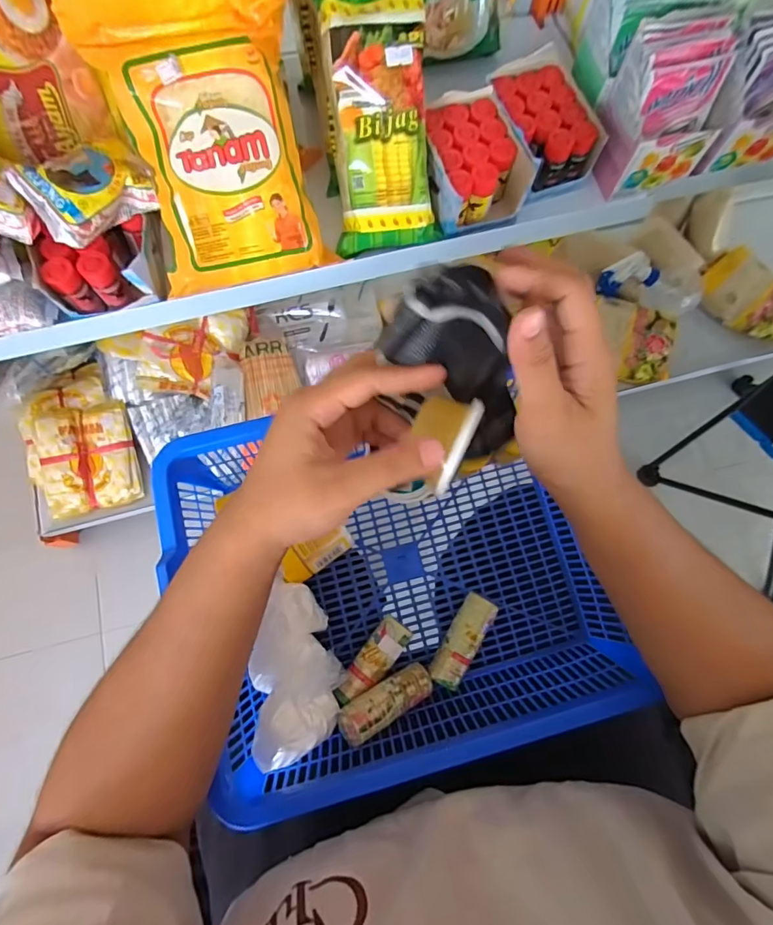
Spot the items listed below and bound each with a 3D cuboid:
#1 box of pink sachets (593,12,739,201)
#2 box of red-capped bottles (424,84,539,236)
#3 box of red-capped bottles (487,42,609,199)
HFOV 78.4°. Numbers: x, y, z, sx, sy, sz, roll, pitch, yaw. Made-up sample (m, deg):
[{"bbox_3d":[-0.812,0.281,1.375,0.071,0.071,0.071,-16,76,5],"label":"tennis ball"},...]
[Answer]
[{"bbox_3d":[0.254,-0.317,0.427,0.089,0.106,0.071,-8,74,-4],"label":"box of pink sachets"},{"bbox_3d":[0.076,-0.280,0.449,0.087,0.060,0.110,-21,75,-8],"label":"box of red-capped bottles"},{"bbox_3d":[0.150,-0.326,0.456,0.077,0.049,0.112,-23,75,-8],"label":"box of red-capped bottles"}]

